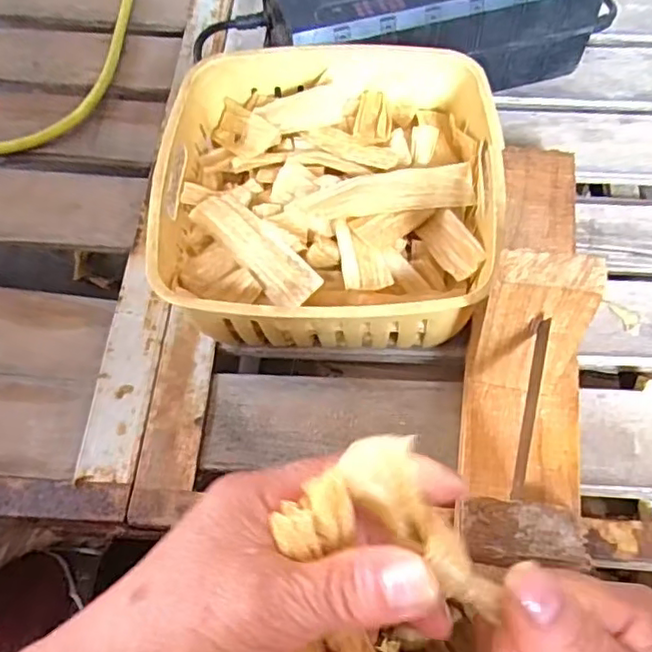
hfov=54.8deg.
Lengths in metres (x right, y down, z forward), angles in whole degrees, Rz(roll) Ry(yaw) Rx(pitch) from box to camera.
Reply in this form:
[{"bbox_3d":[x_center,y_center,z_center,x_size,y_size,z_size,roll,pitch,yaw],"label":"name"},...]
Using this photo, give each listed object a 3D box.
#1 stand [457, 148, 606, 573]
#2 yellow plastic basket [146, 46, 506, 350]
[{"bbox_3d":[0.113,-0.018,0.319,0.069,0.121,0.262,11,62,6],"label":"stand"},{"bbox_3d":[0.001,-0.077,0.385,0.186,0.082,0.190,3,62,-1],"label":"yellow plastic basket"}]

